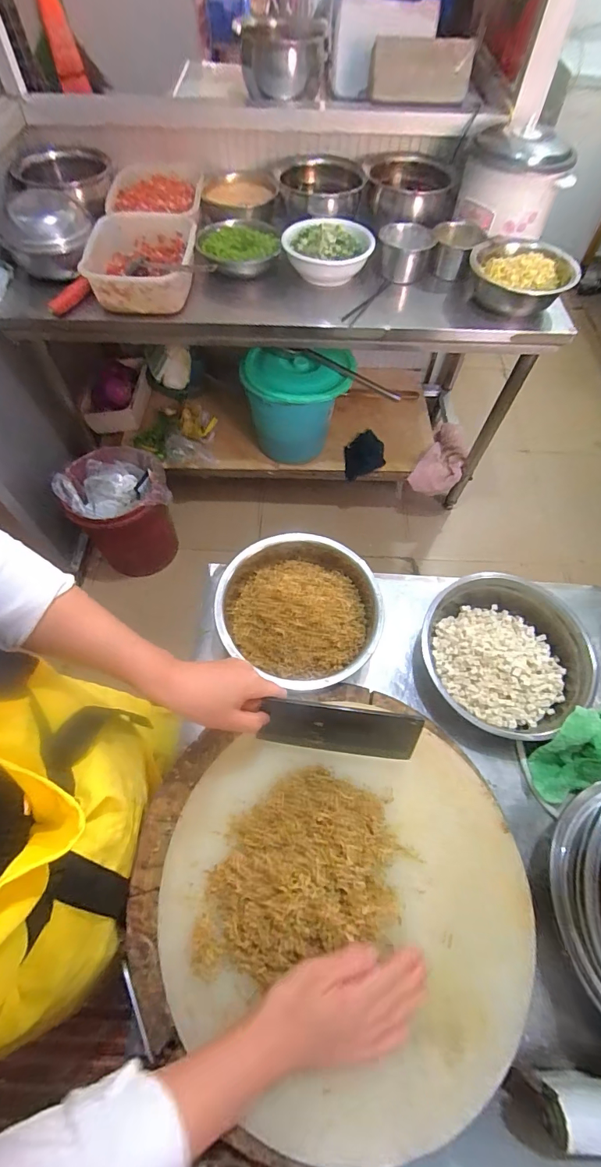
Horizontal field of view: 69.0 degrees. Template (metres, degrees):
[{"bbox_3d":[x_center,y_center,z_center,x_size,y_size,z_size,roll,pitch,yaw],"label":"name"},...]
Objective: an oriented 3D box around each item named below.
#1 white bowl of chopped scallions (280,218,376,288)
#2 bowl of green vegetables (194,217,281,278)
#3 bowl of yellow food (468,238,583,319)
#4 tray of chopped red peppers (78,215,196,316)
[{"bbox_3d":[0.076,-0.920,1.214,0.245,0.089,0.190,12,61,5],"label":"white bowl of chopped scallions"},{"bbox_3d":[-0.169,-0.945,1.231,0.222,0.066,0.171,-1,60,-2],"label":"bowl of green vegetables"},{"bbox_3d":[0.588,-0.829,1.202,0.278,0.117,0.226,37,66,18],"label":"bowl of yellow food"},{"bbox_3d":[-0.415,-0.835,1.136,0.284,0.087,0.349,-4,60,-3],"label":"tray of chopped red peppers"}]

